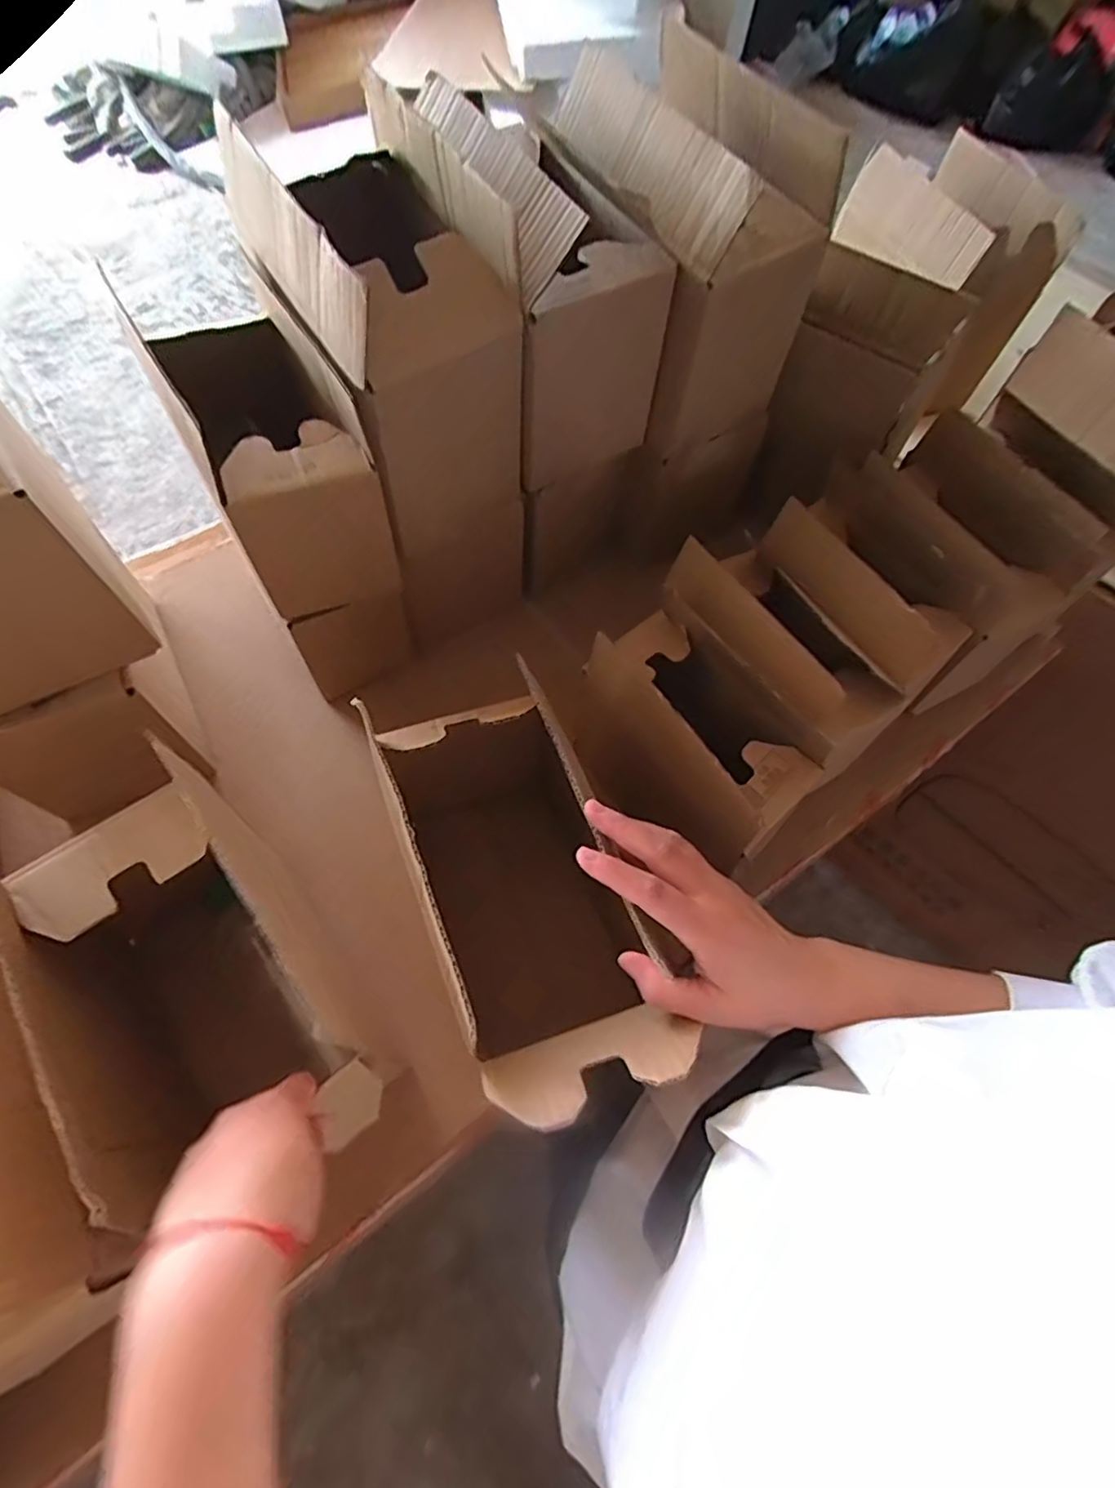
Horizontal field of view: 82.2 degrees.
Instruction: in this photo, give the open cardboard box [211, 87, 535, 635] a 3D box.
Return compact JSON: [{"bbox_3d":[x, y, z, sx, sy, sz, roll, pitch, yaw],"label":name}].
[{"bbox_3d":[-0.132,-0.283,0.544,0.138,0.326,0.223,-32,69,-19],"label":"open cardboard box"}]

